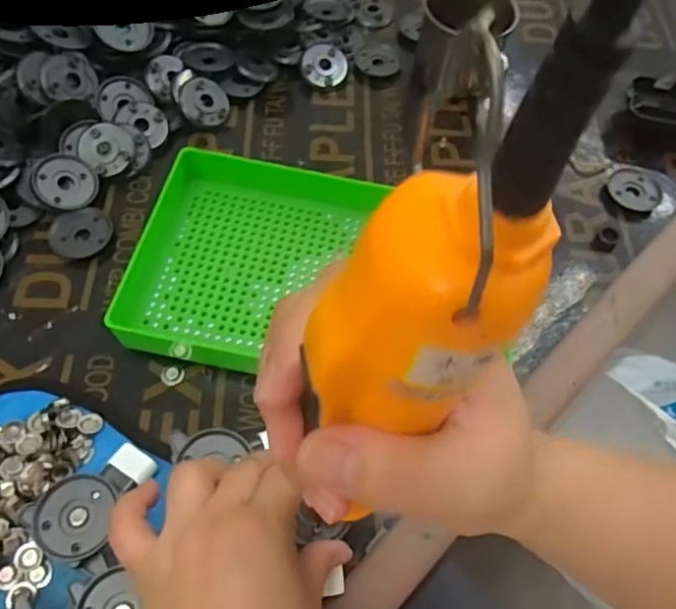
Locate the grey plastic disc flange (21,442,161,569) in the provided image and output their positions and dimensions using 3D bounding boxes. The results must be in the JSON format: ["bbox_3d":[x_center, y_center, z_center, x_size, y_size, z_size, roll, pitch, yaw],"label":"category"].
[{"bbox_3d":[-0.134,0.105,0.324,0.043,0.020,0.065,30,64,10],"label":"grey plastic disc flange"}]

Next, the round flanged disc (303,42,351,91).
[{"bbox_3d":[-0.010,-0.204,0.506,0.041,0.010,0.041,0,81,0],"label":"round flanged disc"}]

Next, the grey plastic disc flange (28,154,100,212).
[{"bbox_3d":[-0.199,-0.090,0.432,0.044,0.004,0.045,8,65,-19],"label":"grey plastic disc flange"}]

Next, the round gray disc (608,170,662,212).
[{"bbox_3d":[0.233,-0.090,0.465,0.035,0.005,0.041,-40,73,-22],"label":"round gray disc"}]

